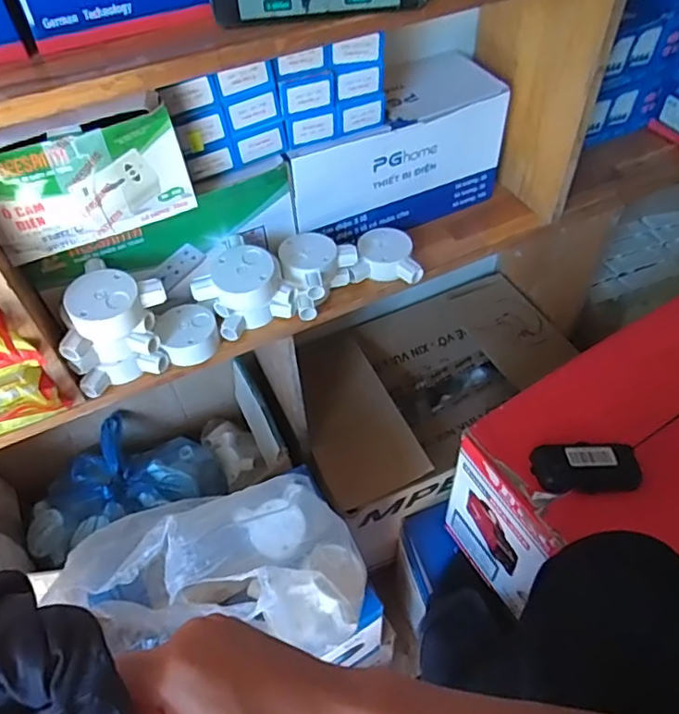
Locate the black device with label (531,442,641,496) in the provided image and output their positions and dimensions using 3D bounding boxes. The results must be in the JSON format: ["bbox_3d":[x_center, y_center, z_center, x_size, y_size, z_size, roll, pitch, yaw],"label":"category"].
[{"bbox_3d":[0.263,0.117,0.606,0.104,0.026,0.050,-1,51,2],"label":"black device with label"}]

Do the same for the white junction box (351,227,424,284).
[{"bbox_3d":[0.057,-0.122,0.689,0.080,0.029,0.067,0,51,3],"label":"white junction box"}]

